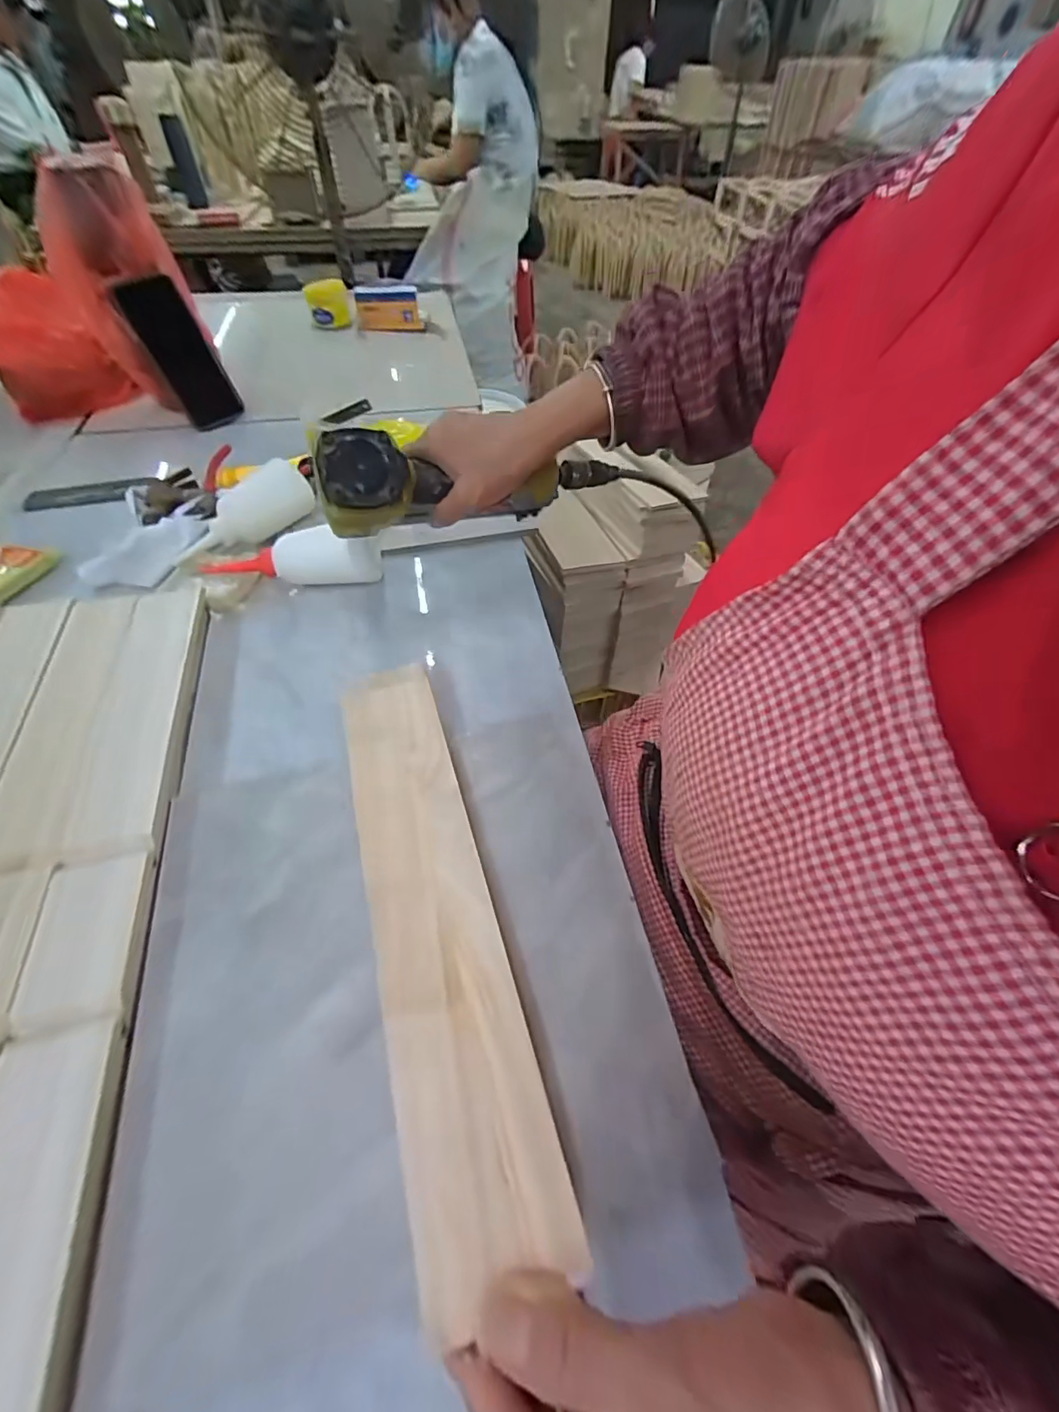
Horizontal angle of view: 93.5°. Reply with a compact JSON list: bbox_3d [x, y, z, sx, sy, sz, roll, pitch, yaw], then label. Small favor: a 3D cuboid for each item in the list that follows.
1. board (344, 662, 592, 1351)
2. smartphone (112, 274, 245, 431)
[{"bbox_3d":[-0.051,0.089,0.249,0.058,0.010,0.282,-15,54,-11],"label":"board"},{"bbox_3d":[-0.482,-0.488,0.697,0.016,0.168,0.074,28,61,35],"label":"smartphone"}]

